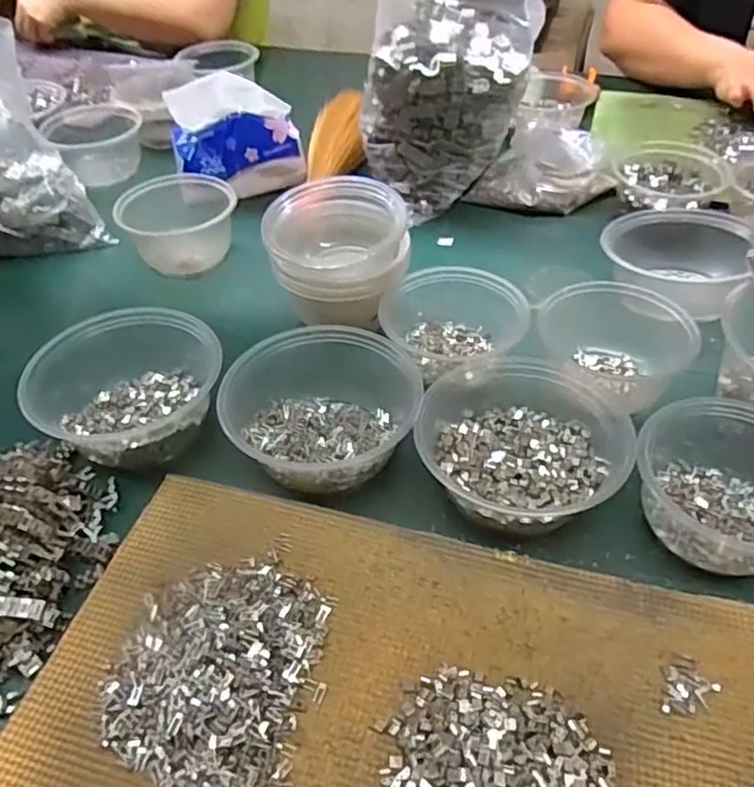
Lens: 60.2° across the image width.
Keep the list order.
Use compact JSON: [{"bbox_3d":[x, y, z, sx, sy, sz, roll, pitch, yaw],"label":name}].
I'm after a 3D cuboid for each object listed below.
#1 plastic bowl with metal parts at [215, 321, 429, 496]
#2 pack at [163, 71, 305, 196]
[{"bbox_3d":[-0.039,0.011,0.466,0.128,0.059,0.121,-1,45,1],"label":"plastic bowl with metal parts"},{"bbox_3d":[-0.156,-0.287,0.719,0.142,0.118,0.062,-10,45,-8],"label":"pack"}]

